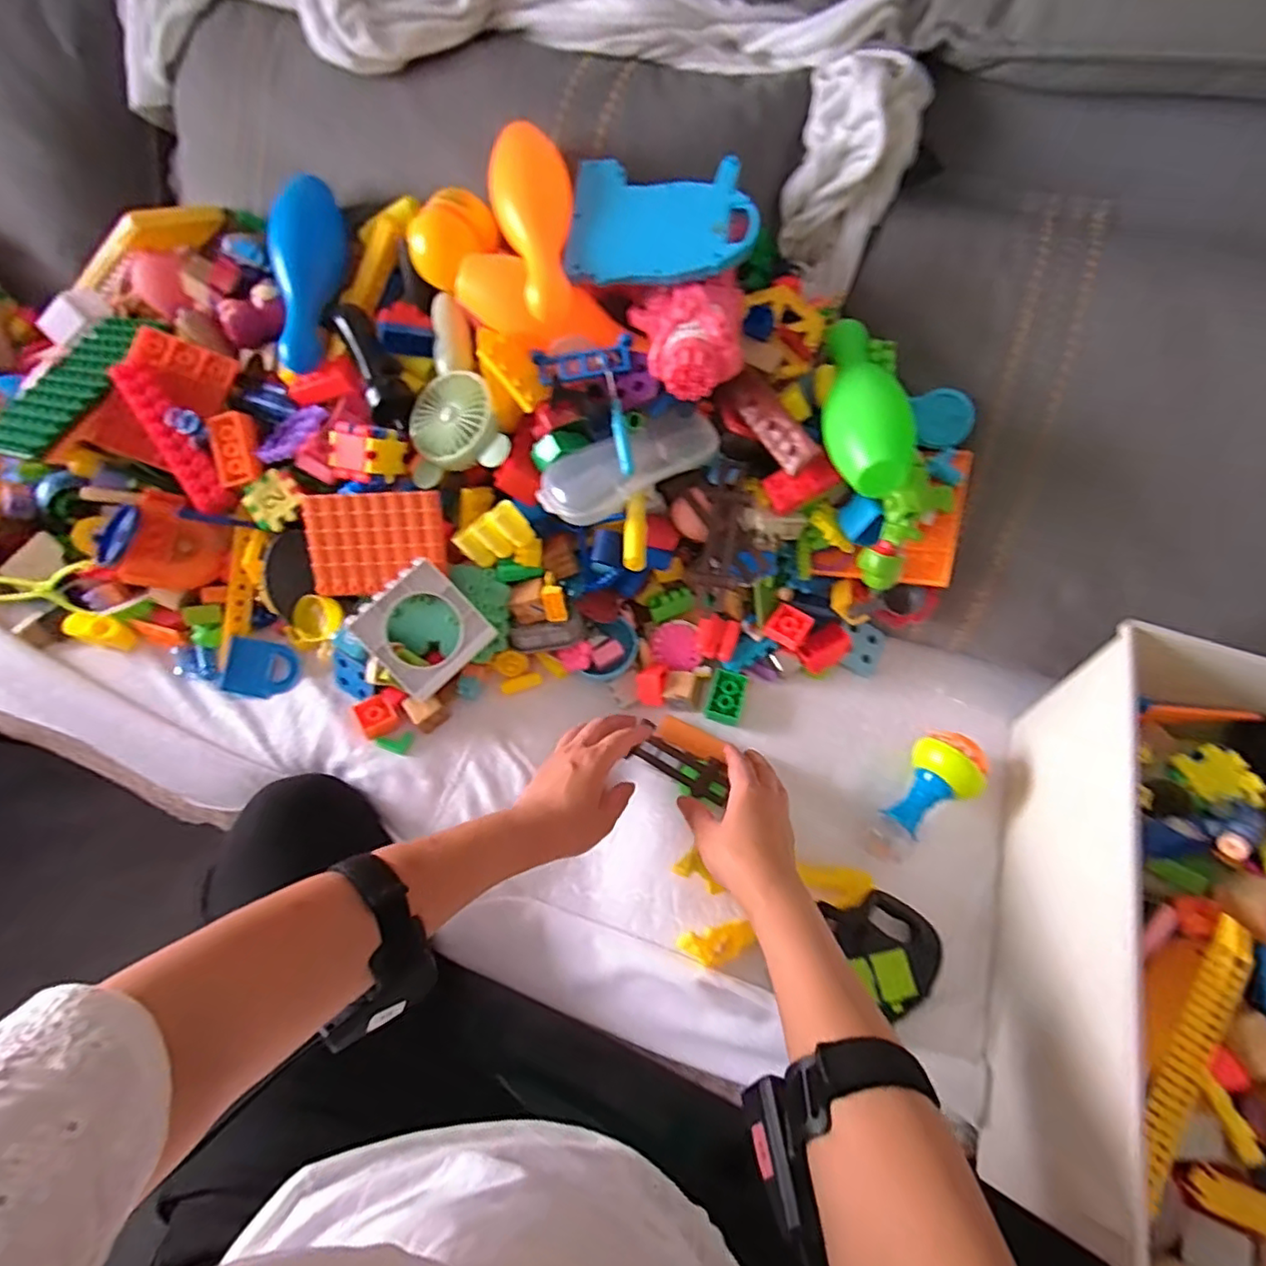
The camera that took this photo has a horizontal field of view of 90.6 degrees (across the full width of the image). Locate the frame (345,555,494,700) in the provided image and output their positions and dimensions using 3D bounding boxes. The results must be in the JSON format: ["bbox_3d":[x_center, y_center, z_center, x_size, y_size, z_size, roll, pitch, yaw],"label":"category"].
[{"bbox_3d":[-0.191,-0.004,0.567,0.096,0.014,0.098,-44,99,-7],"label":"frame"}]

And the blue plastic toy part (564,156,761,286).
[{"bbox_3d":[0.023,-0.335,0.508,0.154,0.015,0.118,7,79,12],"label":"blue plastic toy part"}]

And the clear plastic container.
[{"bbox_3d":[-0.004,-0.148,0.544,0.160,0.034,0.058,-24,69,-11],"label":"clear plastic container"}]

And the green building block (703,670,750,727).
[{"bbox_3d":[0.092,0.063,0.614,0.034,0.015,0.051,17,67,6],"label":"green building block"}]

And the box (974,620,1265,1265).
[{"bbox_3d":[0.443,0.231,0.441,0.290,0.163,0.412,18,67,7],"label":"box"}]

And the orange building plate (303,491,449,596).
[{"bbox_3d":[-0.238,-0.083,0.580,0.123,0.011,0.090,-2,106,2],"label":"orange building plate"}]

